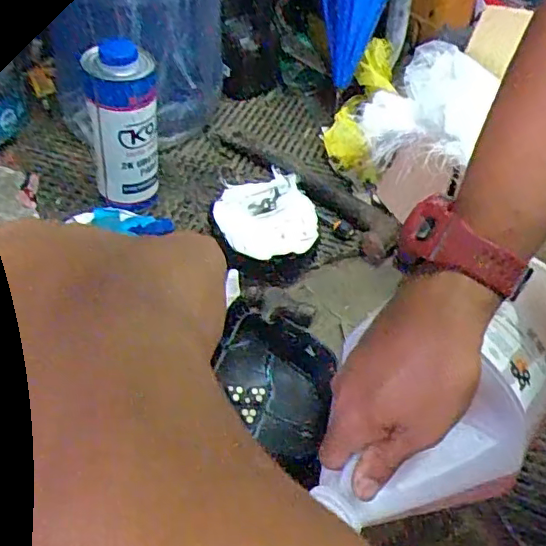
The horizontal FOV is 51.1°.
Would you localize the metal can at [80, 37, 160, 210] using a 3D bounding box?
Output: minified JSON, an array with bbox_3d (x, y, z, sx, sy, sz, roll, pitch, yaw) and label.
[{"bbox_3d":[-0.188,-0.185,0.732,0.079,0.214,0.079,-4,48,-9],"label":"metal can"}]

